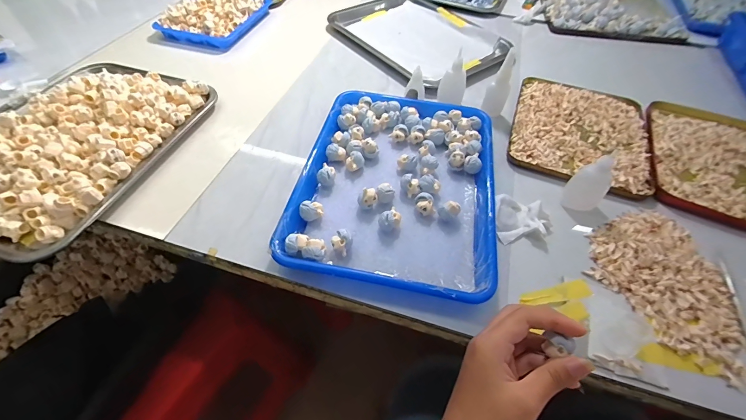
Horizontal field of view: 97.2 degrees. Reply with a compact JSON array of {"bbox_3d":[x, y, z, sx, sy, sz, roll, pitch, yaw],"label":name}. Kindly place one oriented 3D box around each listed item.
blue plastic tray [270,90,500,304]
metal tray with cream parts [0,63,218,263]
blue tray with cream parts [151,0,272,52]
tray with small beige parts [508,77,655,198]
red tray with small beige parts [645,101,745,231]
[{"bbox_3d":[0.041,-0.053,0.453,0.249,0.032,0.344,12,52,6],"label":"blue plastic tray"},{"bbox_3d":[-0.419,-0.106,0.454,0.253,0.050,0.345,17,53,11],"label":"metal tray with cream parts"},{"bbox_3d":[-0.334,-0.423,0.701,0.152,0.061,0.197,13,53,7],"label":"blue tray with cream parts"},{"bbox_3d":[0.334,-0.130,0.535,0.198,0.025,0.242,19,54,12],"label":"tray with small beige parts"},{"bbox_3d":[0.531,-0.071,0.496,0.211,0.018,0.250,24,55,15],"label":"red tray with small beige parts"}]

